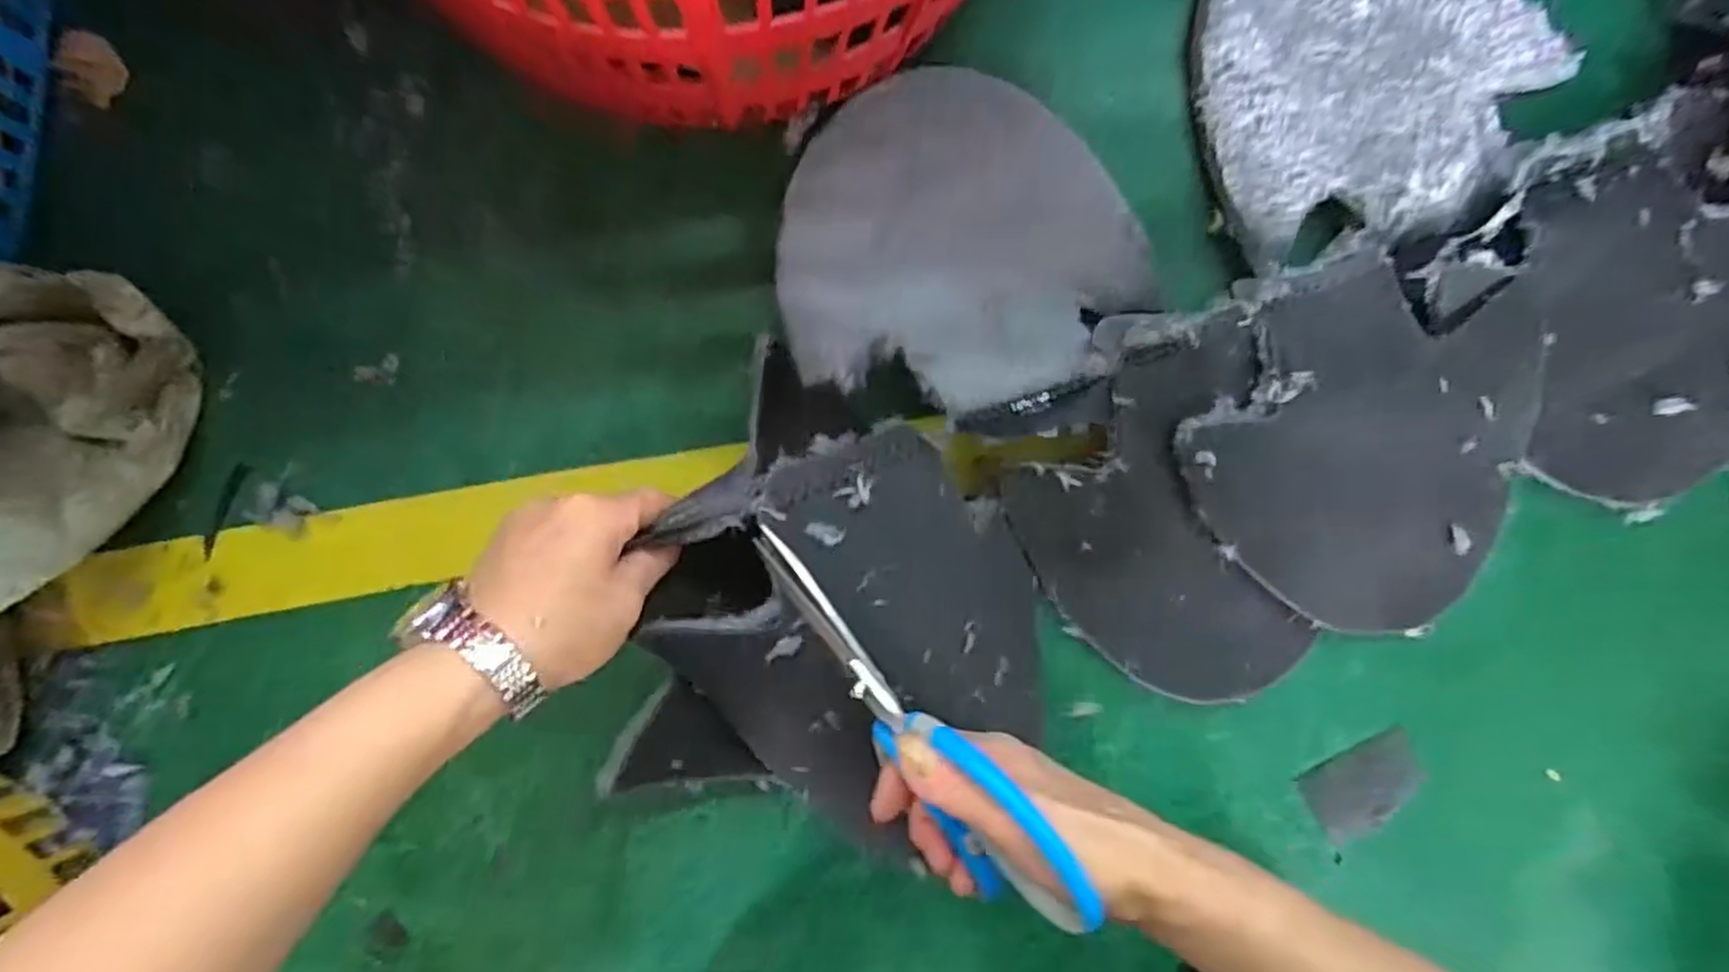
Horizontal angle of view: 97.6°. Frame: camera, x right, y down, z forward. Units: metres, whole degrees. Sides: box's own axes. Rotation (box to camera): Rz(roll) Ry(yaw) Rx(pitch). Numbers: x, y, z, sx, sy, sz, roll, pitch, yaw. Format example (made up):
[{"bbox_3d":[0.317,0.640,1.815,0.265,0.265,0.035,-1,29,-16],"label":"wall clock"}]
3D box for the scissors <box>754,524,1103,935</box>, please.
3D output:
[{"bbox_3d":[0.018,0.090,0.298,0.013,0.079,0.185,-32,88,-32],"label":"scissors"}]

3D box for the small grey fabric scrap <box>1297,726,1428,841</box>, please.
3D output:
[{"bbox_3d":[0.297,0.179,0.447,0.070,0.004,0.046,-26,92,-3],"label":"small grey fabric scrap"}]

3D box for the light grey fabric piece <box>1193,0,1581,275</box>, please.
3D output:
[{"bbox_3d":[0.287,-0.239,0.423,0.199,0.021,0.190,-15,92,-4],"label":"light grey fabric piece"}]

